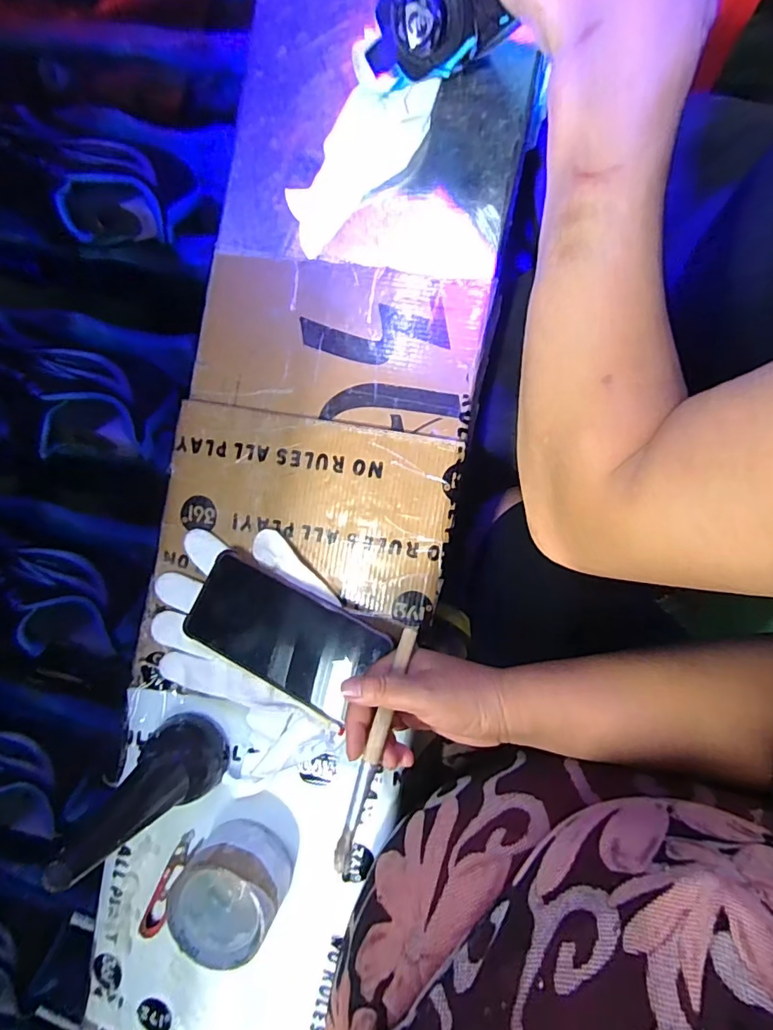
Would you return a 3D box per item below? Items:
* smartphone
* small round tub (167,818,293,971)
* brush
[{"bbox_3d":[-0.085,0.097,0.411,0.155,0.014,0.083,26,94,11],"label":"smartphone"},{"bbox_3d":[-0.127,0.306,0.418,0.080,0.053,0.086,0,89,10],"label":"small round tub"},{"bbox_3d":[-0.006,0.154,0.344,0.011,0.008,0.158,16,77,9],"label":"brush"}]

